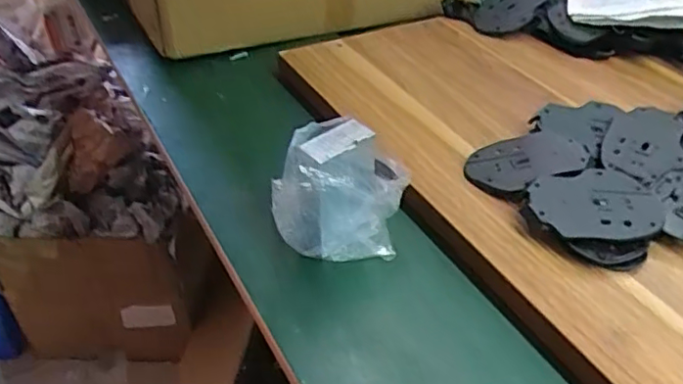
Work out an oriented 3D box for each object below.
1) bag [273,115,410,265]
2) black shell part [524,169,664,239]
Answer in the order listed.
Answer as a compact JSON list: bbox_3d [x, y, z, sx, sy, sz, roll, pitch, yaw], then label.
[{"bbox_3d":[0.000,-0.005,0.518,0.111,0.113,0.091,-2,40,-7],"label":"bag"},{"bbox_3d":[0.216,0.011,0.519,0.111,0.018,0.068,-3,40,-6],"label":"black shell part"}]

